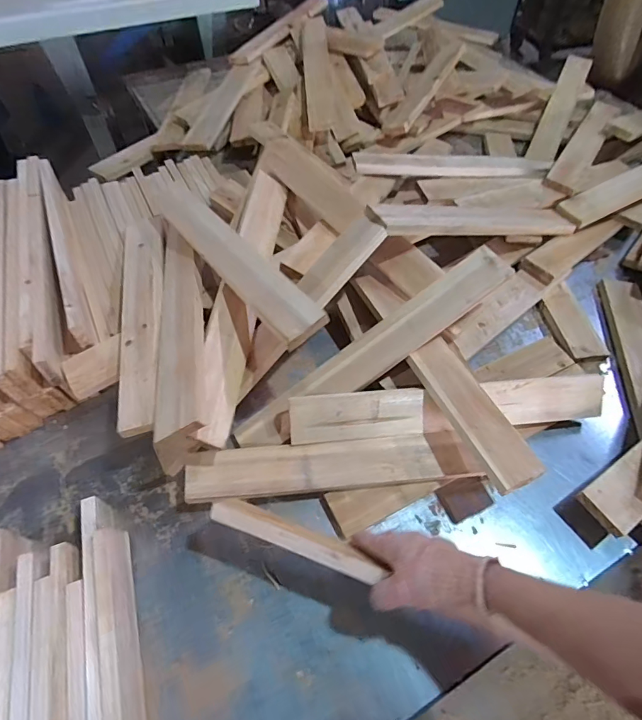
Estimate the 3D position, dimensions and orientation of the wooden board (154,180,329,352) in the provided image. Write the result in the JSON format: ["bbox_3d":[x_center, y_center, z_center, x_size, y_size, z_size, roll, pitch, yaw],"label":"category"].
[{"bbox_3d":[-0.164,-0.190,0.708,0.073,0.022,0.516,-37,54,-11],"label":"wooden board"}]

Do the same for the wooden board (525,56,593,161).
[{"bbox_3d":[0.697,-0.738,1.241,0.073,0.025,0.410,23,74,17],"label":"wooden board"}]

